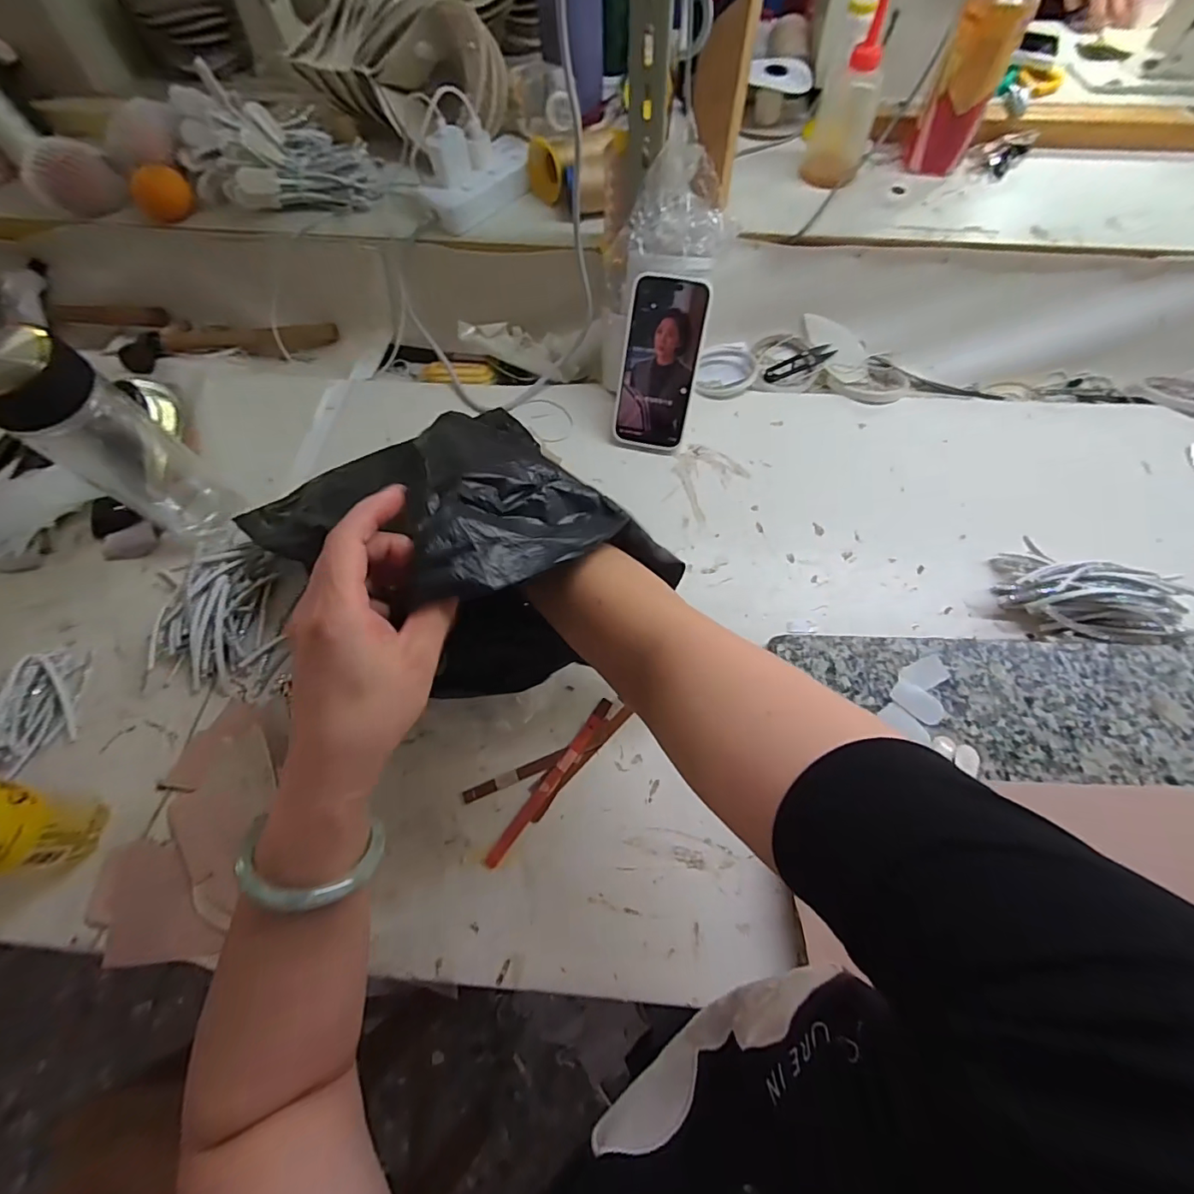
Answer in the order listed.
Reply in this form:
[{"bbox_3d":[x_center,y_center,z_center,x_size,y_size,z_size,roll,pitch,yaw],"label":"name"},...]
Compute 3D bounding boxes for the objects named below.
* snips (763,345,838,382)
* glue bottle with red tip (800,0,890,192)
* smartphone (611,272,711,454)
[{"bbox_3d":[0.249,-0.290,0.642,0.106,0.015,0.023,-26,67,-10],"label":"snips"},{"bbox_3d":[0.283,-0.550,0.569,0.064,0.140,0.065,17,69,9],"label":"glue bottle with red tip"},{"bbox_3d":[0.066,-0.245,0.551,0.080,0.166,0.011,12,27,7],"label":"smartphone"}]

